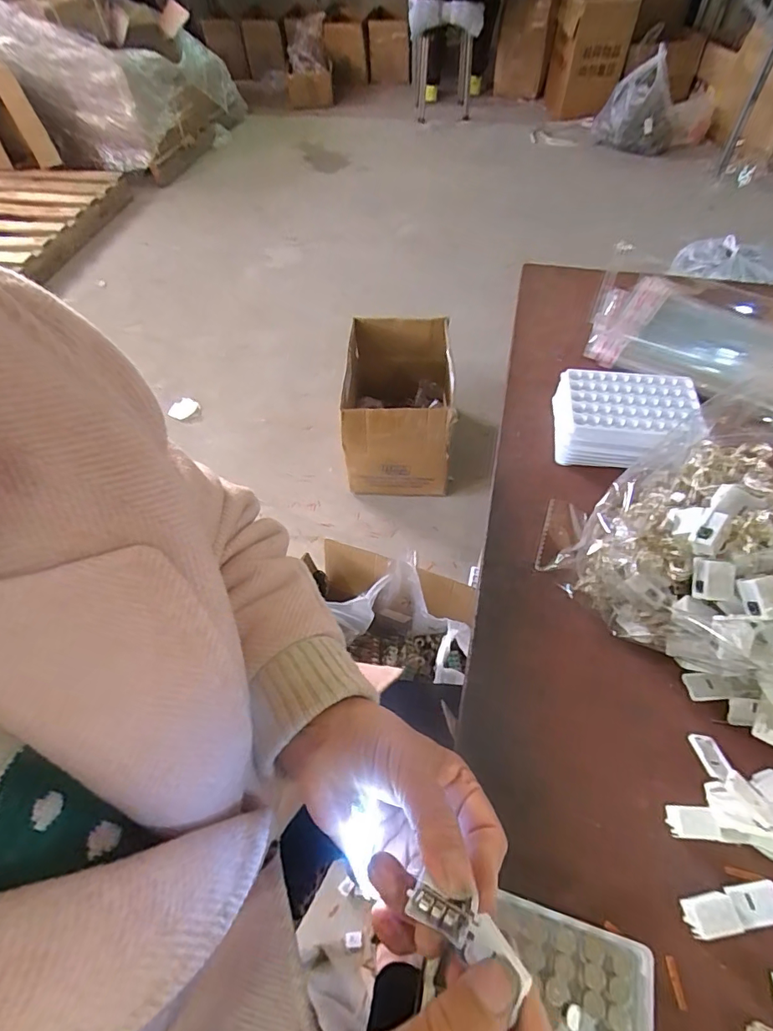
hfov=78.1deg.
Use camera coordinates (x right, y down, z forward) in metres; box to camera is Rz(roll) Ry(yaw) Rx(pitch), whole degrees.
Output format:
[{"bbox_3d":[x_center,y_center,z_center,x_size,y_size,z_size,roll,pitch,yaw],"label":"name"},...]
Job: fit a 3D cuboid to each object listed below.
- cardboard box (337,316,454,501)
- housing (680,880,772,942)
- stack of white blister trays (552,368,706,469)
[{"bbox_3d":[0.034,-0.302,1.321,0.276,0.293,0.432,-1,56,2],"label":"cardboard box"},{"bbox_3d":[0.204,0.231,0.278,0.055,0.012,0.020,-11,56,-4],"label":"housing"},{"bbox_3d":[0.235,-0.092,0.472,0.128,0.039,0.113,7,56,8],"label":"stack of white blister trays"}]

